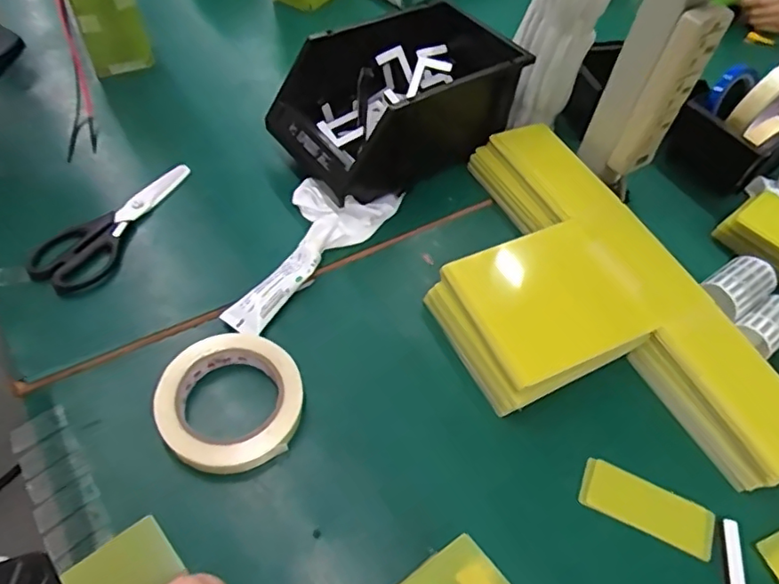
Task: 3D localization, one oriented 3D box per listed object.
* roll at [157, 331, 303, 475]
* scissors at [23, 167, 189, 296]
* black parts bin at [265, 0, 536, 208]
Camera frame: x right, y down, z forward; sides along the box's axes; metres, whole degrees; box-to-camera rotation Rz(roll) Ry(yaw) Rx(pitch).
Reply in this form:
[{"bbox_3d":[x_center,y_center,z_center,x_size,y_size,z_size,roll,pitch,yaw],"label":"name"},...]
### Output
[{"bbox_3d":[-0.128,0.089,0.465,0.108,0.028,0.114,3,53,-3],"label":"roll"},{"bbox_3d":[-0.286,-0.076,0.581,0.072,0.020,0.194,15,54,6],"label":"scissors"},{"bbox_3d":[0.019,-0.219,0.654,0.281,0.115,0.148,-25,60,-22],"label":"black parts bin"}]

